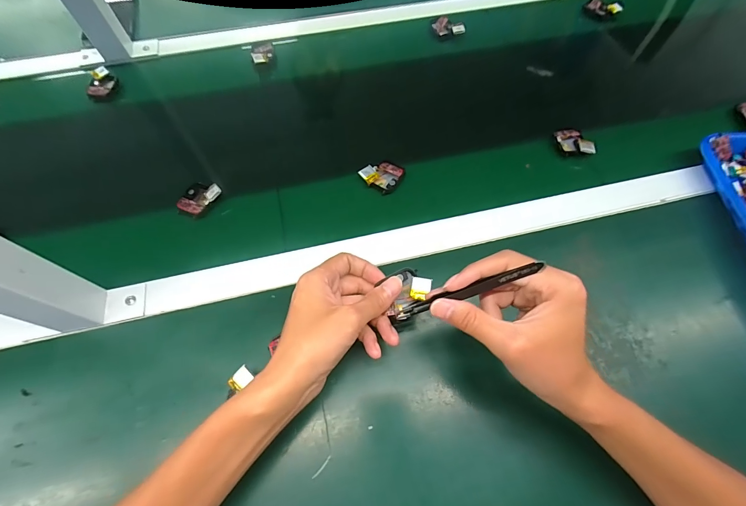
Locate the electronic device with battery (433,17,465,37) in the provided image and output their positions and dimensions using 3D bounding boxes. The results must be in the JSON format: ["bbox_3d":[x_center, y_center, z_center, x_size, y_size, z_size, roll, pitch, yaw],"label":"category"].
[{"bbox_3d":[0.126,-0.377,0.575,0.052,0.014,0.035,35,69,16],"label":"electronic device with battery"}]

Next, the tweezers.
[{"bbox_3d":[0.071,0.029,0.263,0.103,0.010,0.008,-21,63,17],"label":"tweezers"}]

